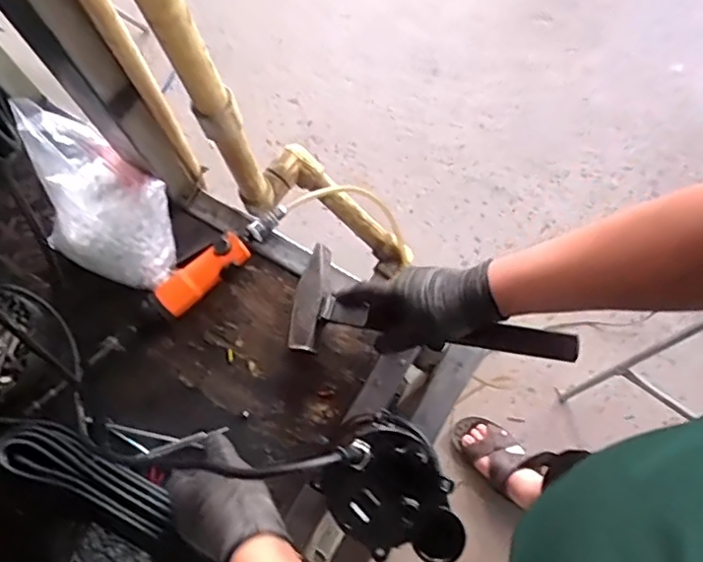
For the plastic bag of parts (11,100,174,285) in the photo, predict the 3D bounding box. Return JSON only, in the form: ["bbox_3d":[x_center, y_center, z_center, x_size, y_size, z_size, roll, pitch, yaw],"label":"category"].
[{"bbox_3d":[-0.278,-0.084,0.679,0.135,0.176,0.152,7,75,1],"label":"plastic bag of parts"}]

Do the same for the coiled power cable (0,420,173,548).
[{"bbox_3d":[-0.272,0.202,0.621,0.190,0.025,0.054,27,76,9],"label":"coiled power cable"}]

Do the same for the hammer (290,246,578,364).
[{"bbox_3d":[0.074,0.052,0.647,0.308,0.025,0.119,15,74,24],"label":"hammer"}]

